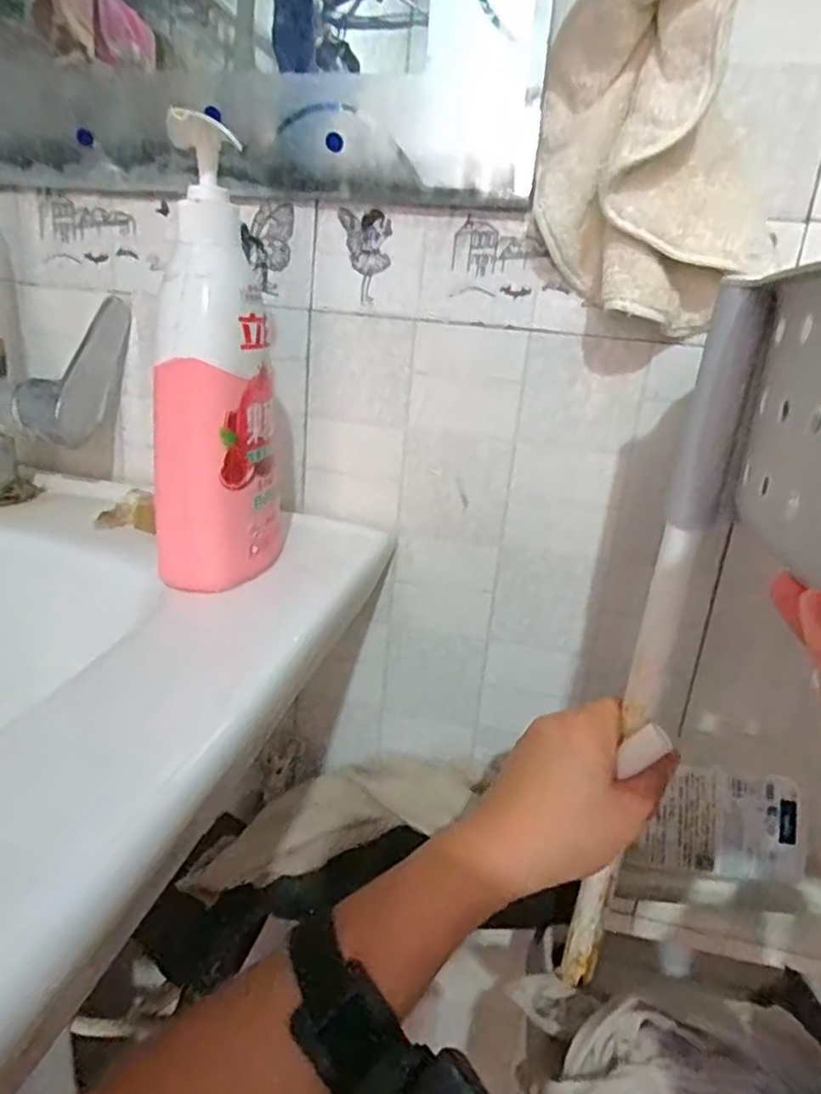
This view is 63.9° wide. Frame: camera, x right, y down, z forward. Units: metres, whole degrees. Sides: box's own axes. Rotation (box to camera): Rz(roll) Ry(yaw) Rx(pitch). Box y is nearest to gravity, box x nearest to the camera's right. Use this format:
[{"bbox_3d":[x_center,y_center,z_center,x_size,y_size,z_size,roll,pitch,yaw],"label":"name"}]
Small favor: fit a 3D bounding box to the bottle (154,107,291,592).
[{"bbox_3d":[-0.096,-0.086,0.339,0.066,0.212,0.054,3,19,-8],"label":"bottle"}]

